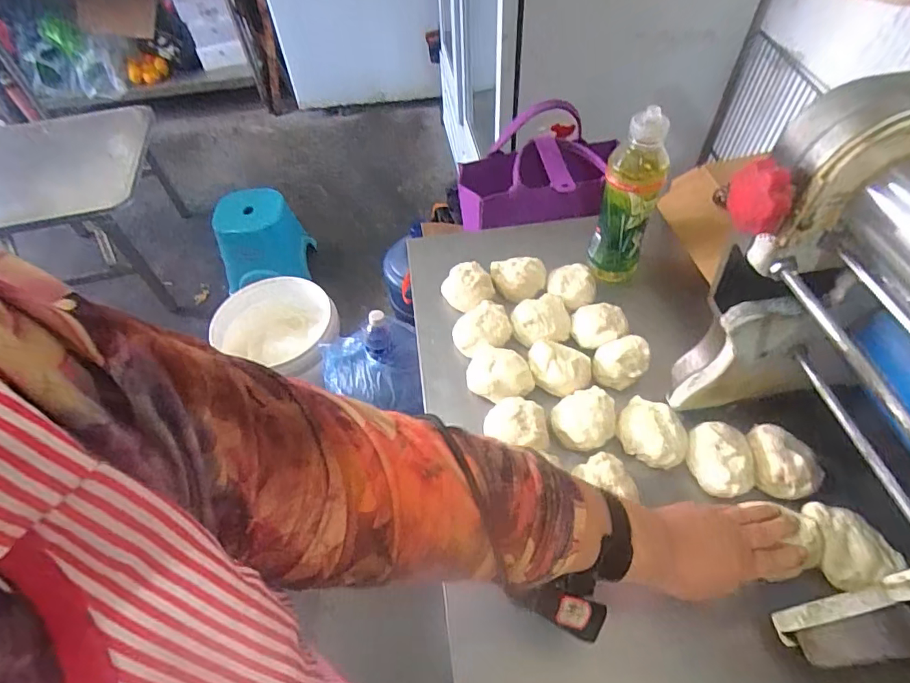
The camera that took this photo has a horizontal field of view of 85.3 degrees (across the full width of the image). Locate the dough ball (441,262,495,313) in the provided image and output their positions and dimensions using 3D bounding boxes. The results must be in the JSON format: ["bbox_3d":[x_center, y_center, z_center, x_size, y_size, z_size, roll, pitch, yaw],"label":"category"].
[{"bbox_3d":[0.019,-0.071,0.672,0.059,0.043,0.070,-29,57,-18],"label":"dough ball"}]

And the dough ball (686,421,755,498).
[{"bbox_3d":[0.274,0.121,0.509,0.061,0.039,0.074,-14,54,-7],"label":"dough ball"}]

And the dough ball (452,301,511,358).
[{"bbox_3d":[0.036,-0.011,0.634,0.076,0.040,0.067,-27,57,-16],"label":"dough ball"}]

